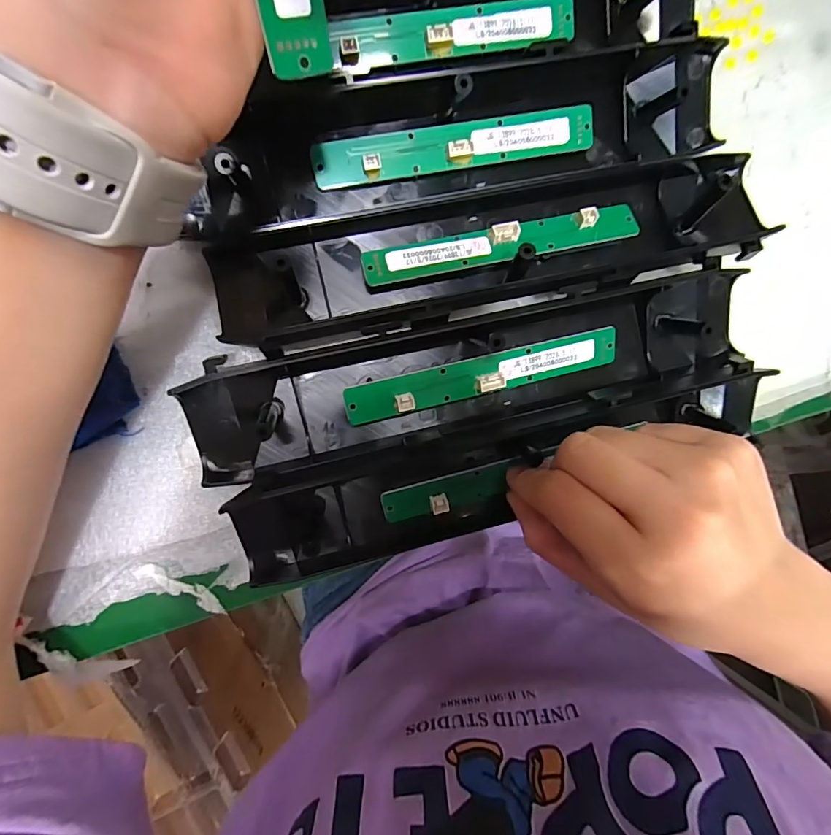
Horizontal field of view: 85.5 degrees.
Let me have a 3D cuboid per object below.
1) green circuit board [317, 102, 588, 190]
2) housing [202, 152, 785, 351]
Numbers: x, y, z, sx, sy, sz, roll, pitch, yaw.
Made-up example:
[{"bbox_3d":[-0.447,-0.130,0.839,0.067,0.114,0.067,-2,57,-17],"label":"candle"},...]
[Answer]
[{"bbox_3d":[0.020,-0.130,0.216,0.136,0.010,0.019,-12,94,-7],"label":"green circuit board"},{"bbox_3d":[0.046,-0.083,0.215,0.276,0.023,0.057,-12,94,-7],"label":"housing"}]

